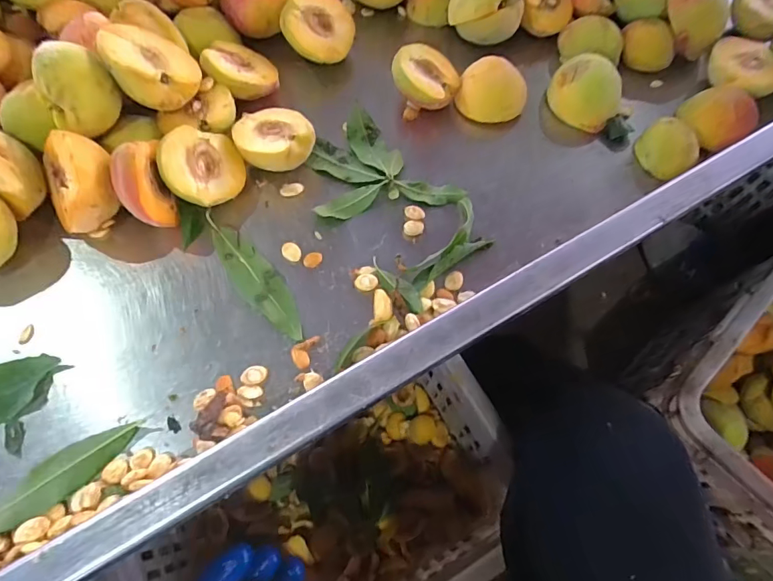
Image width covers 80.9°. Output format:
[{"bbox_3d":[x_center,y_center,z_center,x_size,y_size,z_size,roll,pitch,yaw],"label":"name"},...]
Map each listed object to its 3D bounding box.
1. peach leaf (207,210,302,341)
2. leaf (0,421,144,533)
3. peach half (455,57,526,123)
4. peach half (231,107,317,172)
[{"bbox_3d":[-0.096,-0.012,0.324,0.028,0.005,0.115,-40,73,-17],"label":"peach leaf"},{"bbox_3d":[-0.198,0.112,0.265,0.106,0.008,0.028,-37,72,-17],"label":"leaf"},{"bbox_3d":[0.090,-0.167,0.388,0.056,0.031,0.049,20,67,7],"label":"peach half"},{"bbox_3d":[-0.085,-0.113,0.353,0.056,0.033,0.066,-22,68,-11],"label":"peach half"}]

